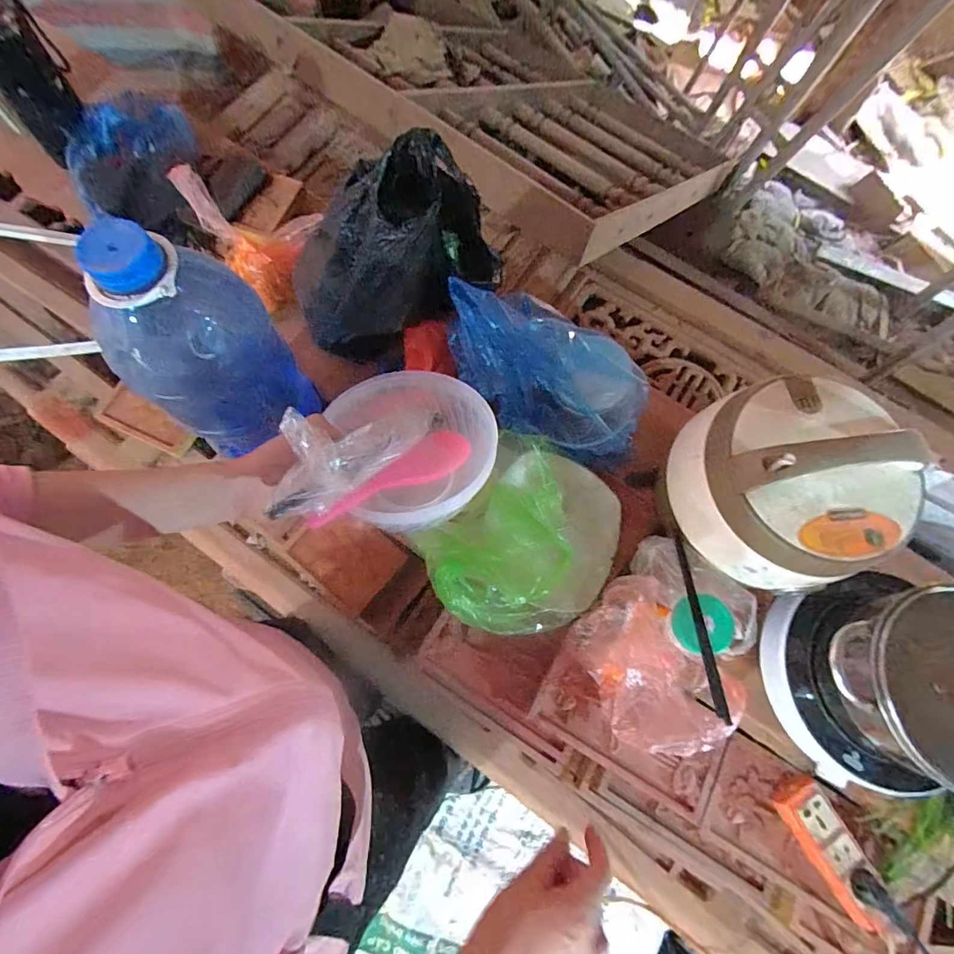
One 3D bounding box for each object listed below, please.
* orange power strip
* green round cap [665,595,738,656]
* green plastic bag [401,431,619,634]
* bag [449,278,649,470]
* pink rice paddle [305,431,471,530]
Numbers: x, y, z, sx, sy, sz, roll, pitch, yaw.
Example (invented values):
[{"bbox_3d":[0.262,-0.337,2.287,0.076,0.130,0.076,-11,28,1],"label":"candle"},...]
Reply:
[{"bbox_3d":[0.438,0.464,0.579,0.059,0.027,0.175,-26,76,-9],"label":"orange power strip"},{"bbox_3d":[0.276,0.183,0.589,0.073,0.007,0.073,-1,85,15],"label":"green round cap"},{"bbox_3d":[0.065,0.076,0.635,0.238,0.096,0.273,39,76,9],"label":"green plastic bag"},{"bbox_3d":[0.098,-0.140,0.660,0.319,0.070,0.179,21,101,-10],"label":"bag"},{"bbox_3d":[-0.078,-0.002,0.460,0.048,0.025,0.194,48,45,11],"label":"pink rice paddle"}]

